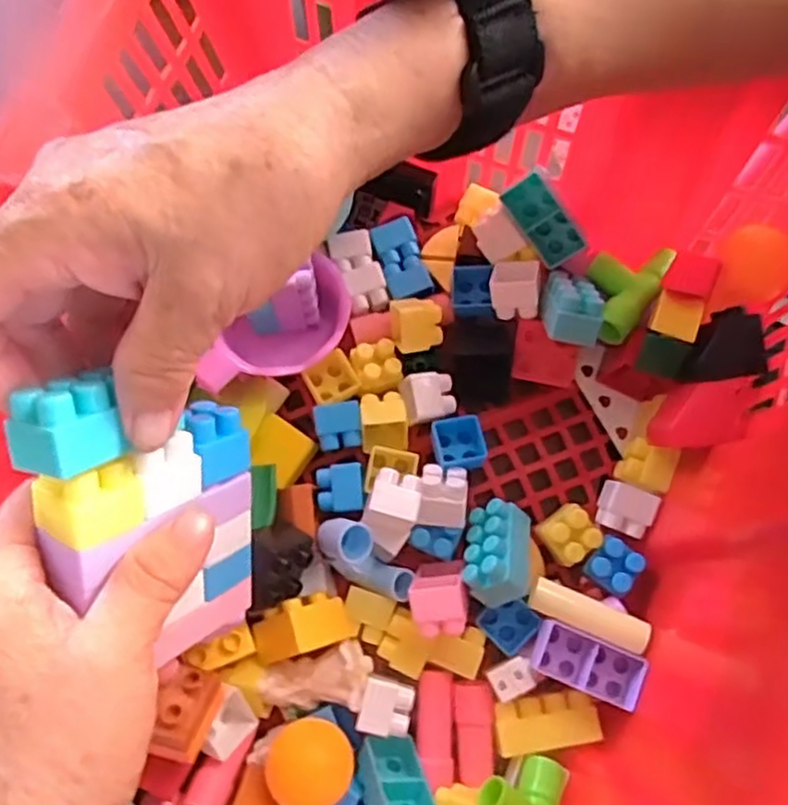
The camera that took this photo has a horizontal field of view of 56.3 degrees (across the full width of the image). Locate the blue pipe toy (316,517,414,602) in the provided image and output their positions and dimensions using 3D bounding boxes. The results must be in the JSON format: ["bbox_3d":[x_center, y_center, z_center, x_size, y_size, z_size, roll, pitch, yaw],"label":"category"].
[{"bbox_3d":[-0.014,0.077,0.356,0.022,0.026,0.050,-48,121,-11],"label":"blue pipe toy"}]

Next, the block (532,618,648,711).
[{"bbox_3d":[0.090,0.122,0.344,0.049,0.017,0.025,22,76,8],"label":"block"}]

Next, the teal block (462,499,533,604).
[{"bbox_3d":[0.050,0.071,0.351,0.028,0.019,0.046,-22,35,29],"label":"teal block"}]

